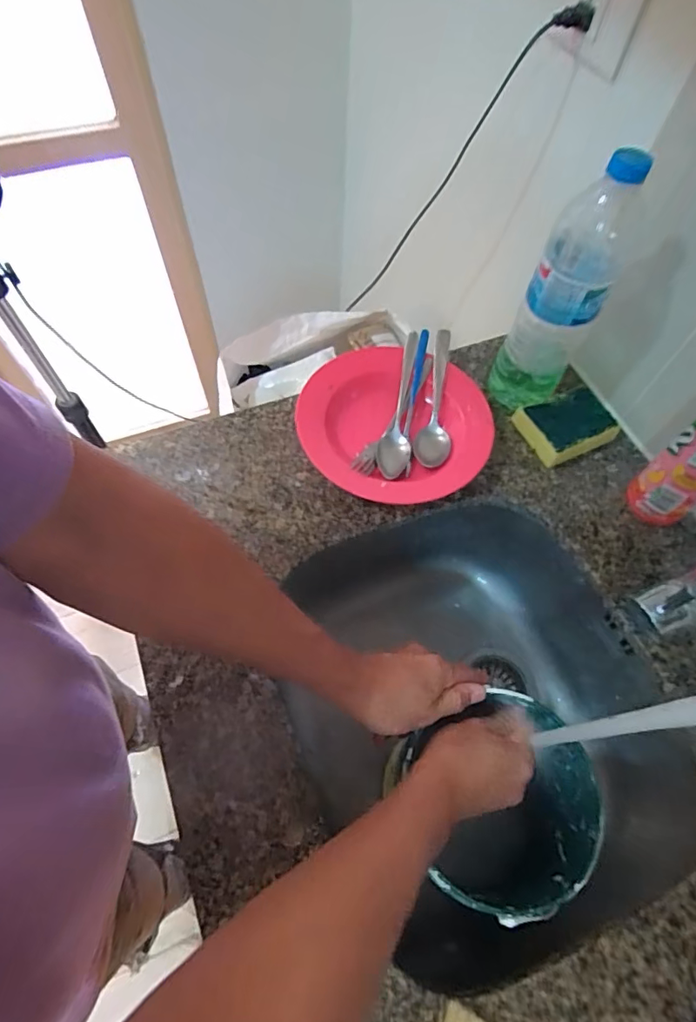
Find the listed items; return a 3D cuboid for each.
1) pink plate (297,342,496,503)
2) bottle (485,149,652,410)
[{"bbox_3d":[0.054,-0.096,0.576,0.210,0.042,0.209,1,62,-1],"label":"pink plate"},{"bbox_3d":[0.224,-0.229,0.512,0.080,0.247,0.091,18,62,8],"label":"bottle"}]

